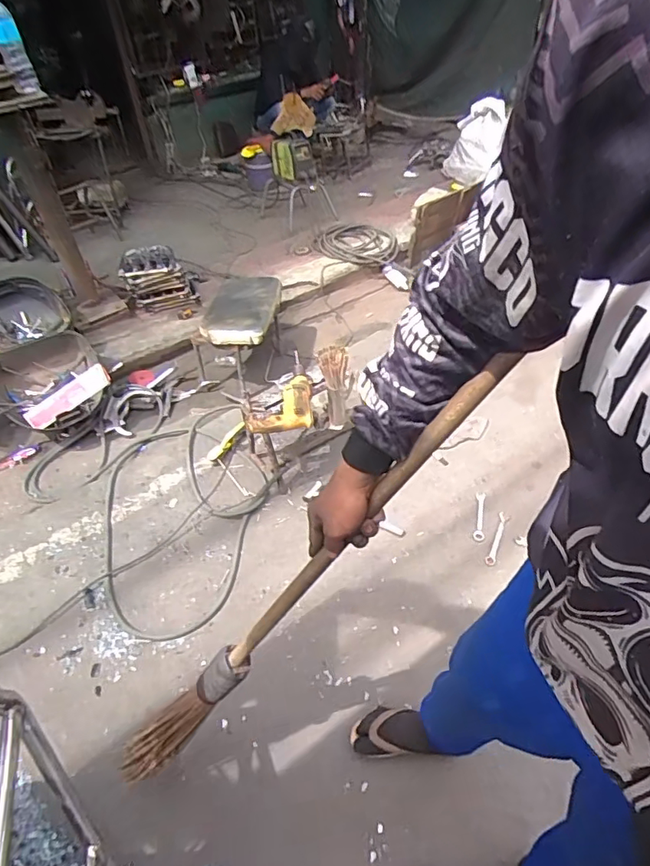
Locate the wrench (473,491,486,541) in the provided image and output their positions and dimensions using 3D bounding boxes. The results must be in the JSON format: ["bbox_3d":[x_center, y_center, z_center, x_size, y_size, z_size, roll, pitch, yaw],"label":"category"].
[{"bbox_3d":[0.469,0.246,1.553,0.031,0.006,0.189,12,44,8],"label":"wrench"}]

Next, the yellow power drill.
[{"bbox_3d":[-0.141,-0.113,1.556,0.191,0.097,0.252,-2,43,-7],"label":"yellow power drill"}]

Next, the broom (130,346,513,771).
[{"bbox_3d":[-0.091,0.270,0.687,0.062,0.969,0.055,21,36,-23],"label":"broom"}]

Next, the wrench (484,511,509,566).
[{"bbox_3d":[0.500,0.304,1.486,0.028,0.010,0.195,21,46,18],"label":"wrench"}]

